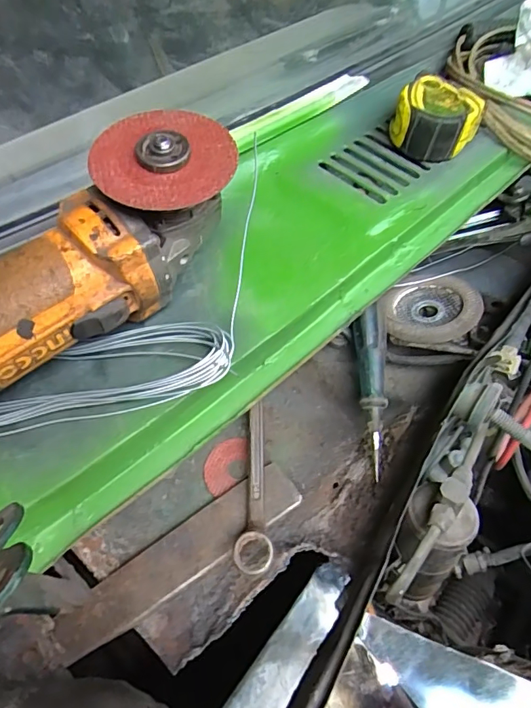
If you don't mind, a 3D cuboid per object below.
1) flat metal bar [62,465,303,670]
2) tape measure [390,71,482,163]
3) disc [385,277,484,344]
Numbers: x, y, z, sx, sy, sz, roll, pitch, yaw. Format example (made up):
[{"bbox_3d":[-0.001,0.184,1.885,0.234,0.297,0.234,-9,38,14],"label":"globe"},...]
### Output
[{"bbox_3d":[-0.062,0.149,0.355,0.191,0.010,0.040,-29,55,-20],"label":"flat metal bar"},{"bbox_3d":[0.137,-0.189,0.383,0.065,0.042,0.055,16,53,16],"label":"tape measure"},{"bbox_3d":[0.142,-0.038,0.405,0.076,0.021,0.074,-2,50,2],"label":"disc"}]

